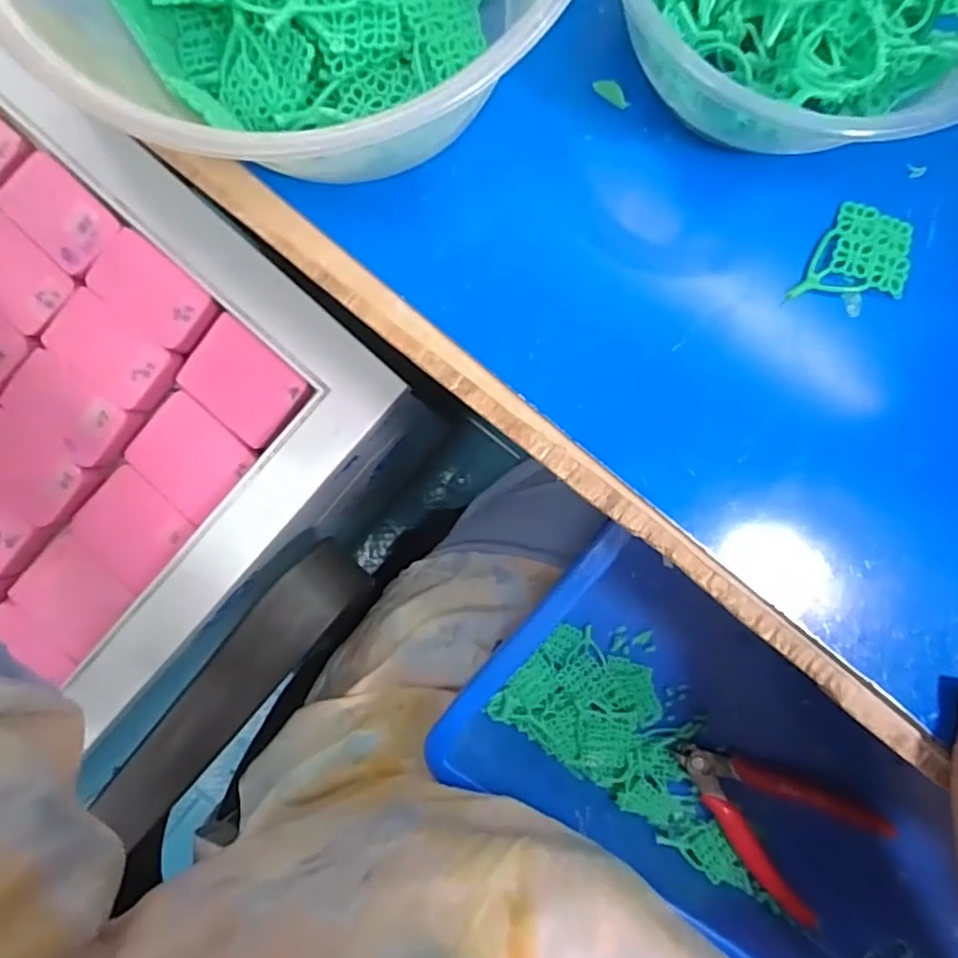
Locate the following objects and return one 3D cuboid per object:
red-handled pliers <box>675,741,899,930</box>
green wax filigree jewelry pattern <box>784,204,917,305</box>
[{"bbox_3d":[0.165,0.193,0.370,0.112,0.024,0.074,35,92,0],"label":"red-handled pliers"},{"bbox_3d":[0.128,-0.076,0.222,0.036,0.005,0.035,12,92,0],"label":"green wax filigree jewelry pattern"}]

